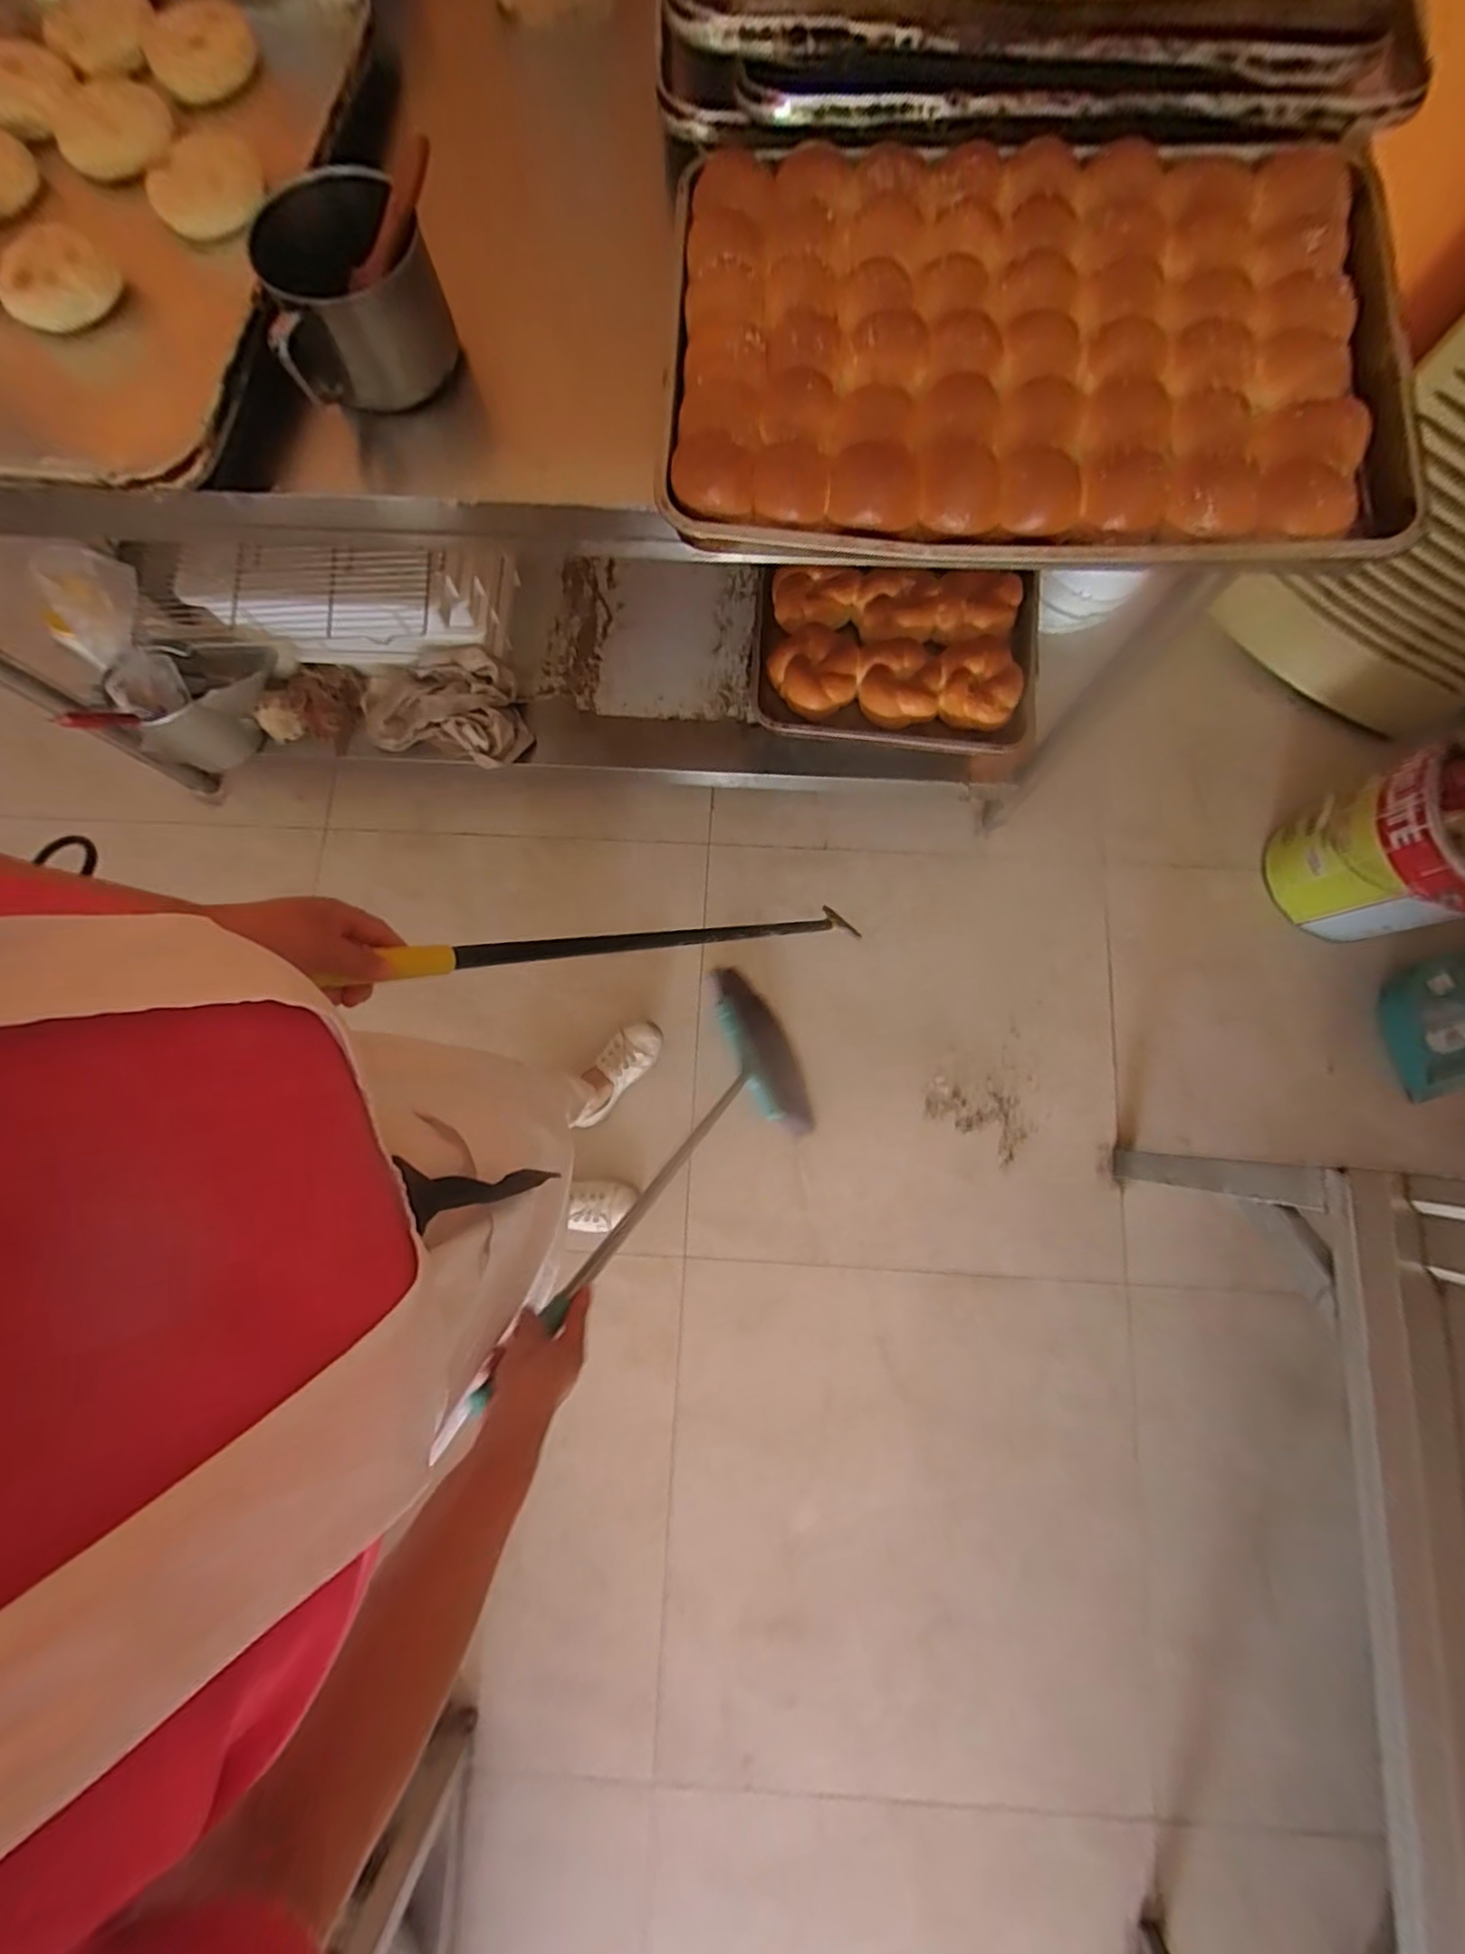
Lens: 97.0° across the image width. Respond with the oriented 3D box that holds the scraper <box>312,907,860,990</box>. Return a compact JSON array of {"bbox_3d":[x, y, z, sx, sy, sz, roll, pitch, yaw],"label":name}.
[{"bbox_3d":[-0.028,-0.052,0.797,0.021,0.834,0.047,-41,74,30],"label":"scraper"}]

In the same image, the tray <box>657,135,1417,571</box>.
[{"bbox_3d":[0.231,-0.498,0.512,0.564,0.070,0.392,2,81,2],"label":"tray"}]

